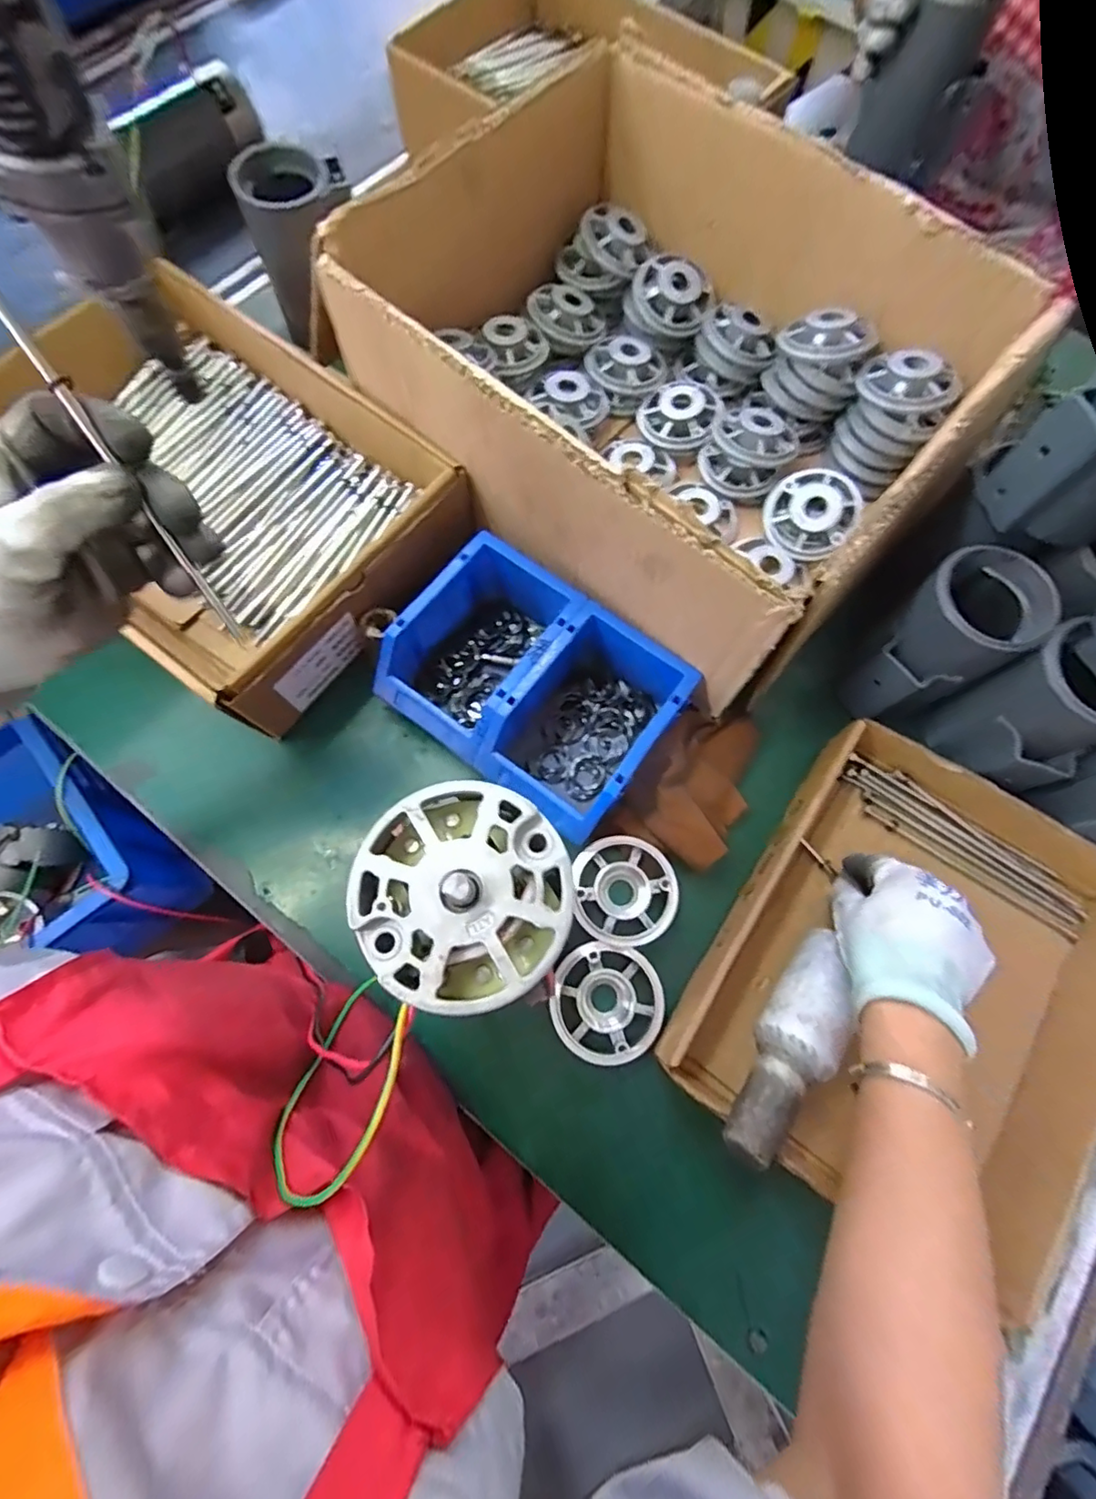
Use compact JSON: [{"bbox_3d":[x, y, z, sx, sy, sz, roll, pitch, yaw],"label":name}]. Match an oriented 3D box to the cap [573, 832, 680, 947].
[{"bbox_3d":[0.058,0.107,0.435,0.076,0.023,0.080,0,73,-1],"label":"cap"}]

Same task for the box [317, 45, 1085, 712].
[{"bbox_3d":[0.118,-0.338,0.478,0.437,0.165,0.423,42,76,11],"label":"box"}]

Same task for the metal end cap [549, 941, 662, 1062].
[{"bbox_3d":[0.042,0.184,0.417,0.080,0.027,0.077,0,73,-1],"label":"metal end cap"}]

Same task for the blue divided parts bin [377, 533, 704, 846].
[{"bbox_3d":[-0.011,-0.053,0.462,0.213,0.077,0.163,36,75,9],"label":"blue divided parts bin"}]

